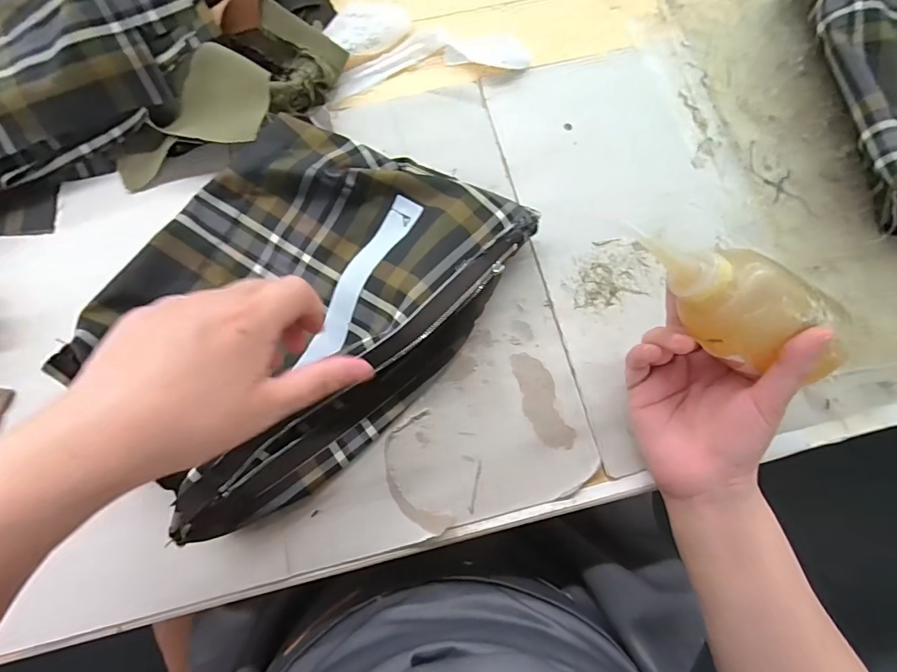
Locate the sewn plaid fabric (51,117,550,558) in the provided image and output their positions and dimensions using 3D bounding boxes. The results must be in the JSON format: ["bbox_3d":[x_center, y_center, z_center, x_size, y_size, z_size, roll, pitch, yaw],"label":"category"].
[{"bbox_3d":[-0.111,-0.024,0.328,0.227,0.053,0.293,32,77,7],"label":"sewn plaid fabric"}]

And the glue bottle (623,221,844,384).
[{"bbox_3d":[0.170,-0.018,0.262,0.136,0.048,0.049,34,77,7],"label":"glue bottle"}]

